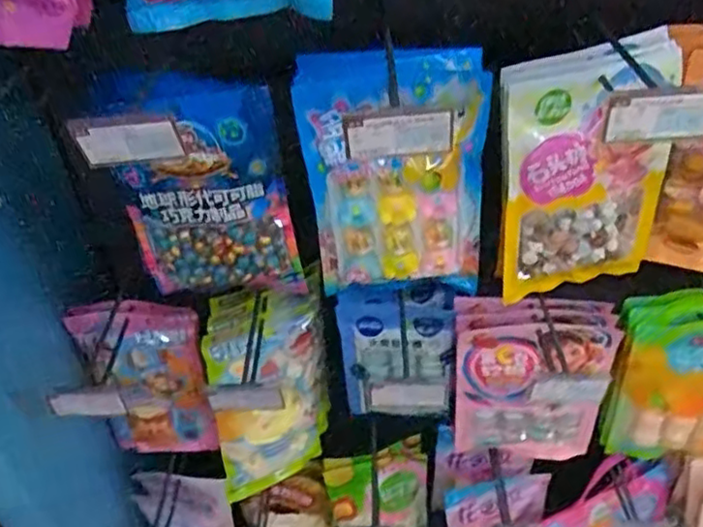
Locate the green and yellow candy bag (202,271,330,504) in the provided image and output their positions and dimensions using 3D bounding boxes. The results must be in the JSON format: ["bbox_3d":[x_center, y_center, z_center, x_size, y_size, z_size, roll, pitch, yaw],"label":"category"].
[{"bbox_3d":[-0.100,0.163,0.859,0.163,0.286,0.057,-19,32,-28],"label":"green and yellow candy bag"}]

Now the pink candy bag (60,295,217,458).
[{"bbox_3d":[-0.256,0.156,0.861,0.144,0.264,0.034,-9,40,-4],"label":"pink candy bag"}]

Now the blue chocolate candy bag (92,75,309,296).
[{"bbox_3d":[-0.140,-0.069,0.638,0.152,0.233,0.037,-8,40,-3],"label":"blue chocolate candy bag"}]

